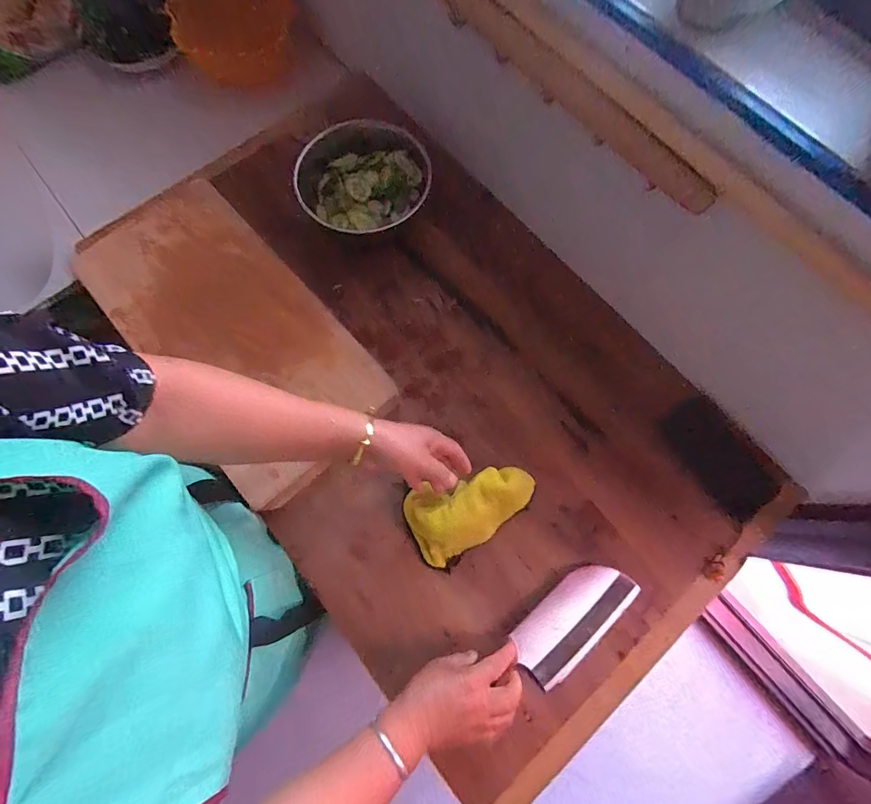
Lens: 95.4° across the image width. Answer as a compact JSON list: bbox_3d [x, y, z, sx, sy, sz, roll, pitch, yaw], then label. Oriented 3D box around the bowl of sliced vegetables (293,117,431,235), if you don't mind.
[{"bbox_3d":[-0.114,-0.342,0.635,0.208,0.075,0.192,0,76,-1],"label":"bowl of sliced vegetables"}]

